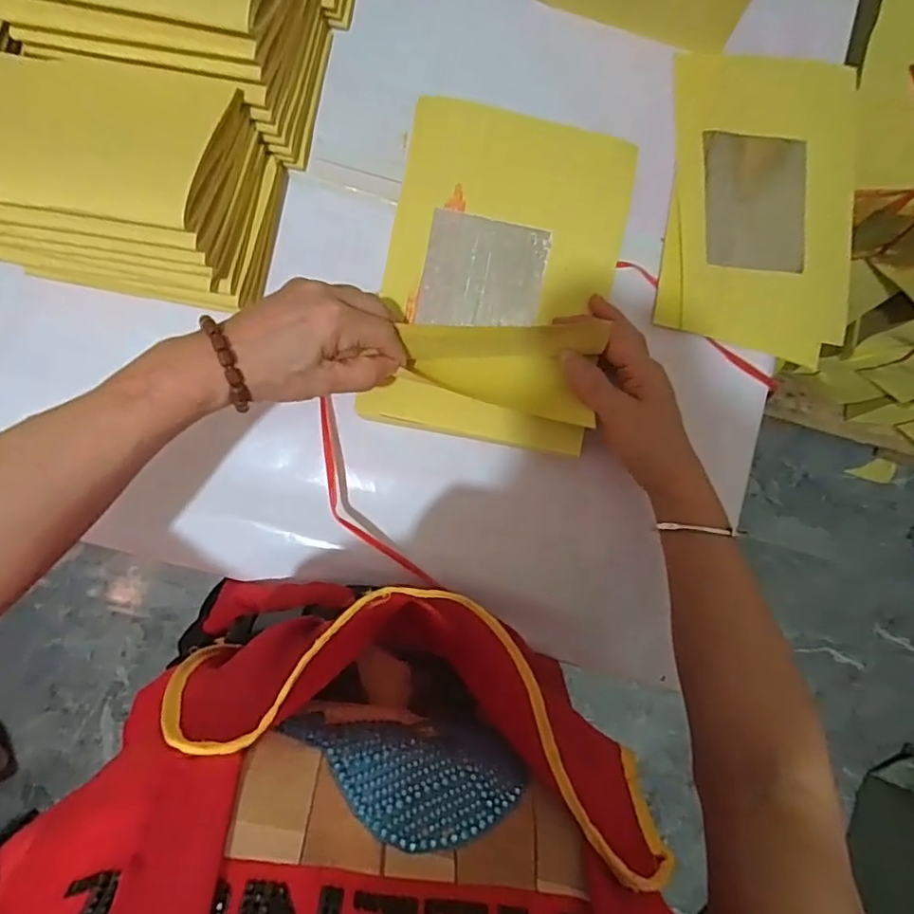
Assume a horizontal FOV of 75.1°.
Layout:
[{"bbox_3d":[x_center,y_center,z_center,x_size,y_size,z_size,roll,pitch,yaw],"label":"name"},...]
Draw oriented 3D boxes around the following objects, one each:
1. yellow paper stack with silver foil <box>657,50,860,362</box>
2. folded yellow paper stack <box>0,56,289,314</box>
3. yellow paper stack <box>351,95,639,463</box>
[{"bbox_3d":[0.244,-0.204,0.479,0.158,0.015,0.237,5,87,-8],"label":"yellow paper stack with silver foil"},{"bbox_3d":[-0.223,-0.183,0.389,0.181,0.101,0.128,12,86,-3],"label":"folded yellow paper stack"},{"bbox_3d":[0.030,-0.125,0.412,0.155,0.030,0.223,11,86,-3],"label":"yellow paper stack"}]

